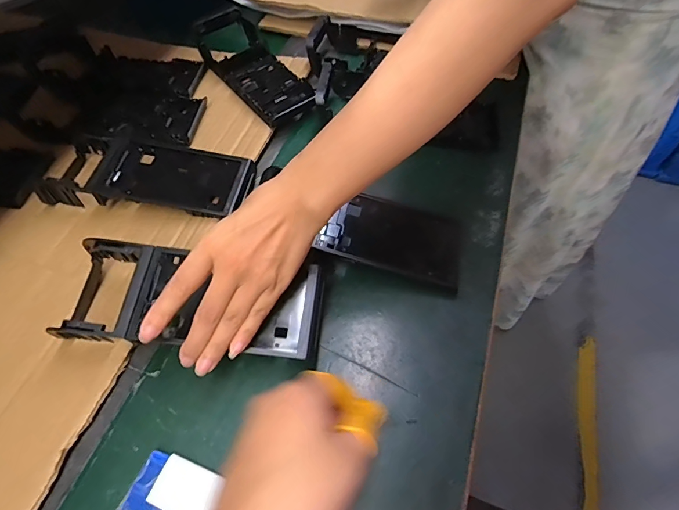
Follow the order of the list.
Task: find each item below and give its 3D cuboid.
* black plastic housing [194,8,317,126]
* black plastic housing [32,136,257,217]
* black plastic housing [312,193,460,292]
[{"bbox_3d":[-0.110,-0.244,0.500,0.080,0.034,0.205,-30,61,-15],"label":"black plastic housing"},{"bbox_3d":[-0.199,-0.082,0.405,0.211,0.031,0.082,7,59,8],"label":"black plastic housing"},{"bbox_3d":[0.053,-0.018,0.372,0.130,0.016,0.084,18,61,-2],"label":"black plastic housing"}]

